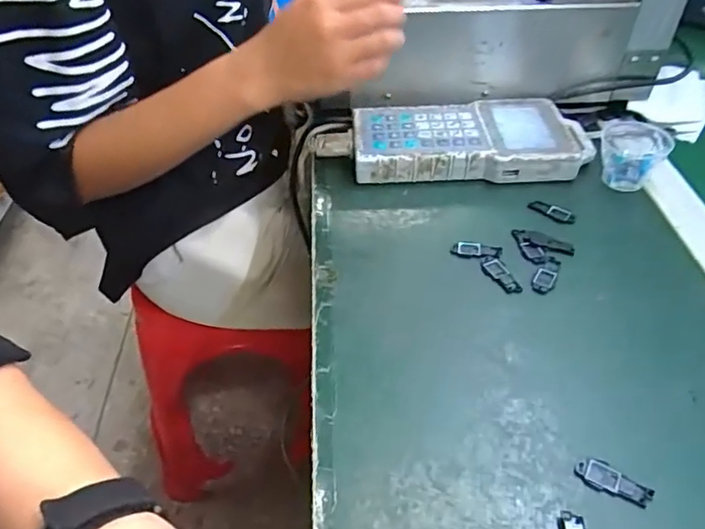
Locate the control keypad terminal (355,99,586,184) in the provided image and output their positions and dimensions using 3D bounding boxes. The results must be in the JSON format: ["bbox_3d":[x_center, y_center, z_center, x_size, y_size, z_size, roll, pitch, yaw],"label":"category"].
[{"bbox_3d":[0.114,-0.120,0.545,0.219,0.035,0.100,-1,44,3],"label":"control keypad terminal"}]

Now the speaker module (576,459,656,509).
[{"bbox_3d":[0.146,0.120,0.311,0.039,0.004,0.016,21,49,24],"label":"speaker module"}]

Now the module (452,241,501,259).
[{"bbox_3d":[0.101,-0.012,0.454,0.039,0.004,0.015,10,45,13],"label":"module"}]

